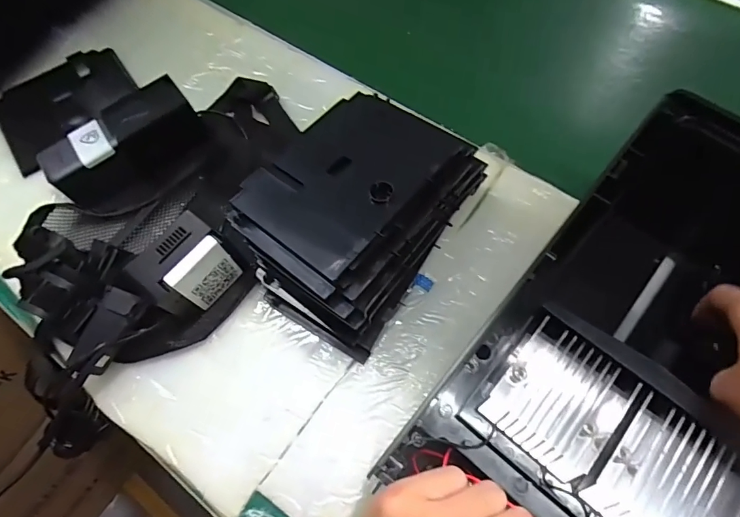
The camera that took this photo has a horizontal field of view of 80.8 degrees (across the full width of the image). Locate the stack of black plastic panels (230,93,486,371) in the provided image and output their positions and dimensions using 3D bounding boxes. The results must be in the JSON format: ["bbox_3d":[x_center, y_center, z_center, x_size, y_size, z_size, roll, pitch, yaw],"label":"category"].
[{"bbox_3d":[-0.012,-0.044,0.399,0.153,0.102,0.211,32,69,13],"label":"stack of black plastic panels"}]

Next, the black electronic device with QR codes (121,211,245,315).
[{"bbox_3d":[-0.163,0.011,0.389,0.049,0.076,0.074,37,71,15],"label":"black electronic device with QR codes"}]

